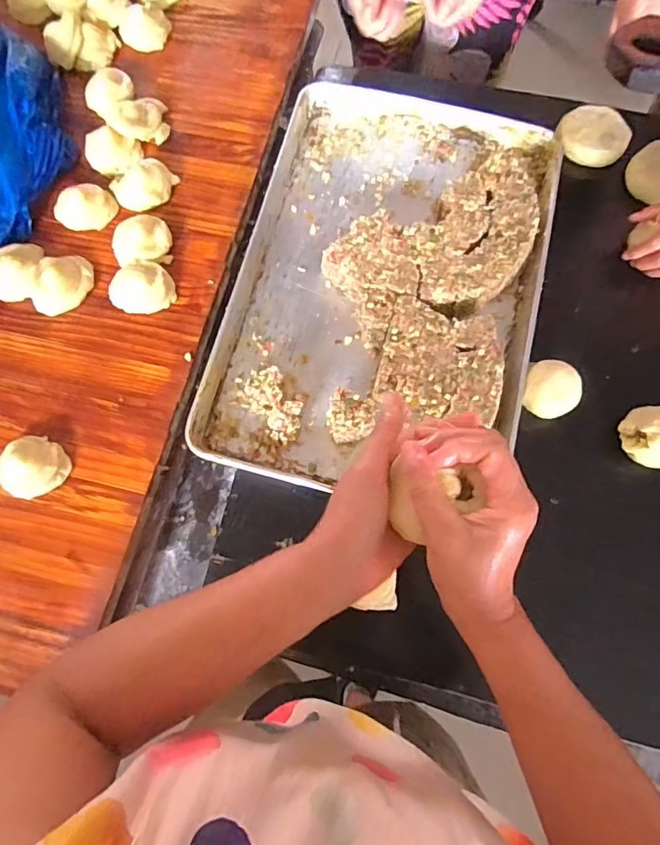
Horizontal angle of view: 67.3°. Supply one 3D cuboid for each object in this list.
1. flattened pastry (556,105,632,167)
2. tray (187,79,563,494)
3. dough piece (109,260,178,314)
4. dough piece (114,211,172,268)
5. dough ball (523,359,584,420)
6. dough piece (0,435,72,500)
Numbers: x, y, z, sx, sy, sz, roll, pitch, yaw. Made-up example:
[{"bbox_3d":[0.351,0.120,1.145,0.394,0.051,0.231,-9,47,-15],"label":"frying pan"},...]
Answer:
[{"bbox_3d":[0.405,-0.443,0.764,0.103,0.023,0.102,0,74,-1],"label":"flattened pastry"},{"bbox_3d":[0.085,-0.208,0.688,0.399,0.043,0.609,14,75,3],"label":"tray"},{"bbox_3d":[-0.262,-0.187,0.681,0.079,0.032,0.079,0,74,-1],"label":"dough piece"},{"bbox_3d":[-0.268,-0.261,0.702,0.079,0.027,0.074,-6,75,-3],"label":"dough piece"},{"bbox_3d":[0.289,-0.041,0.654,0.072,0.053,0.069,0,74,-1],"label":"dough ball"},{"bbox_3d":[-0.373,0.056,0.621,0.077,0.032,0.075,0,74,-1],"label":"dough piece"}]

